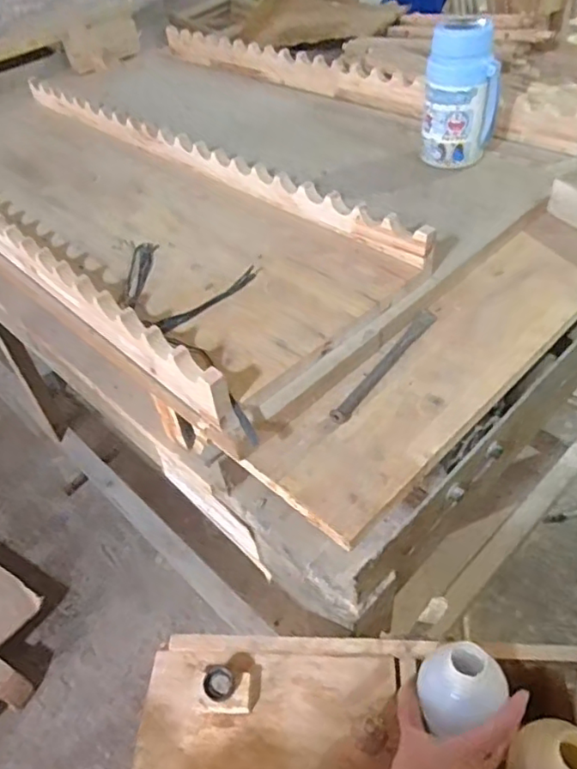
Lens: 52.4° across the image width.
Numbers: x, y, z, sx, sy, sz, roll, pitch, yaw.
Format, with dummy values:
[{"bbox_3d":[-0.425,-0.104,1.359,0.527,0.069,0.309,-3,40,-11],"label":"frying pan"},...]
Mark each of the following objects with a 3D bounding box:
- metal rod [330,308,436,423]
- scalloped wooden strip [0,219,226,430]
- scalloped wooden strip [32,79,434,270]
[{"bbox_3d":[0.114,-0.027,0.682,0.019,0.013,0.214,26,54,28],"label":"metal rod"},{"bbox_3d":[-0.415,-0.213,0.857,0.023,0.068,1.027,-37,52,-26],"label":"scalloped wooden strip"},{"bbox_3d":[-0.188,-0.398,0.999,0.033,0.053,1.041,-37,52,-26],"label":"scalloped wooden strip"}]

